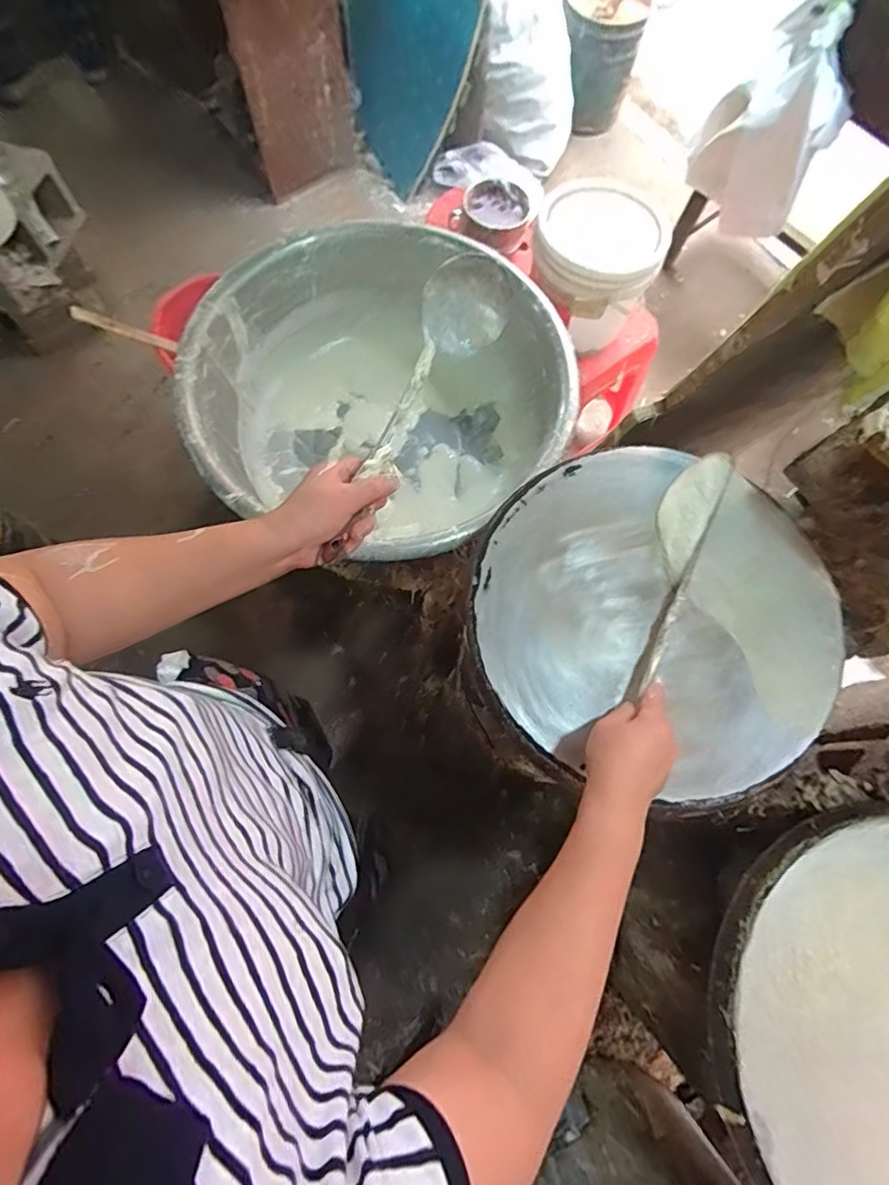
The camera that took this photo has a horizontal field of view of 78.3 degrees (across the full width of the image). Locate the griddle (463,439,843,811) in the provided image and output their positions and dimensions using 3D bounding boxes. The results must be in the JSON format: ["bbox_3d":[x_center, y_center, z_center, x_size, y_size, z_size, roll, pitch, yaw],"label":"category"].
[{"bbox_3d":[0.219,0.012,0.567,0.362,0.028,0.349,0,74,0],"label":"griddle"}]

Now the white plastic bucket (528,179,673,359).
[{"bbox_3d":[0.281,-0.614,1.050,0.235,0.203,0.215,15,75,4],"label":"white plastic bucket"}]

